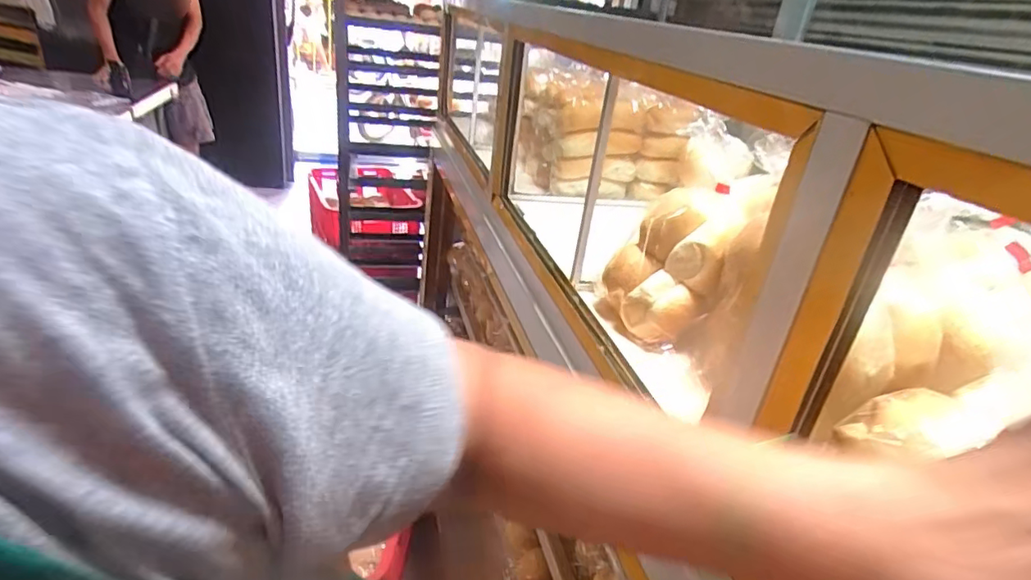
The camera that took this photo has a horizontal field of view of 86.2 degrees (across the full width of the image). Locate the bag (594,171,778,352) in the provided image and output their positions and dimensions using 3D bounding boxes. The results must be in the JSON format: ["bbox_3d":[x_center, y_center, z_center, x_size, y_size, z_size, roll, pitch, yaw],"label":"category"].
[{"bbox_3d":[0.149,-0.024,0.539,0.128,0.142,0.092,18,29,20],"label":"bag"}]

